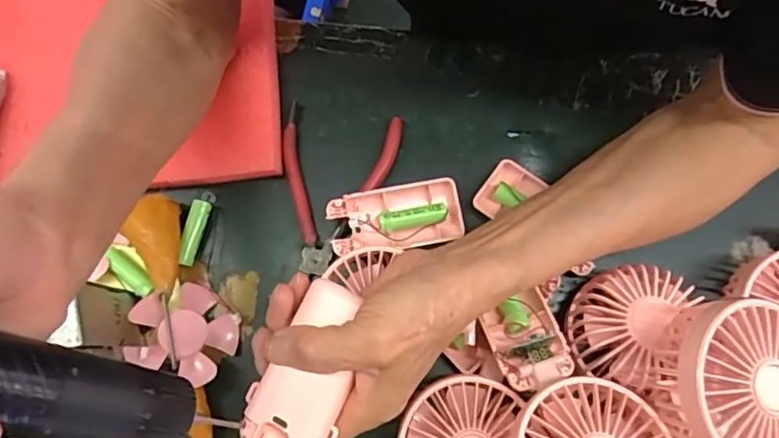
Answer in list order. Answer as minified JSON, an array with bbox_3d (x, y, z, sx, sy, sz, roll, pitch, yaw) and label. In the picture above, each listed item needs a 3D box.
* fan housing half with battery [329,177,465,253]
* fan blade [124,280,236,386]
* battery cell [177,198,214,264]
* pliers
[{"bbox_3d":[0.004,-0.002,0.390,0.092,0.019,0.044,-8,77,0],"label":"fan housing half with battery"},{"bbox_3d":[-0.144,0.078,0.379,0.071,0.016,0.065,21,53,-10],"label":"fan blade"},{"bbox_3d":[-0.146,0.009,0.400,0.013,0.012,0.049,11,78,4],"label":"battery cell"},{"bbox_3d":[-0.041,-0.023,0.408,0.090,0.007,0.134,7,78,3],"label":"pliers"}]

